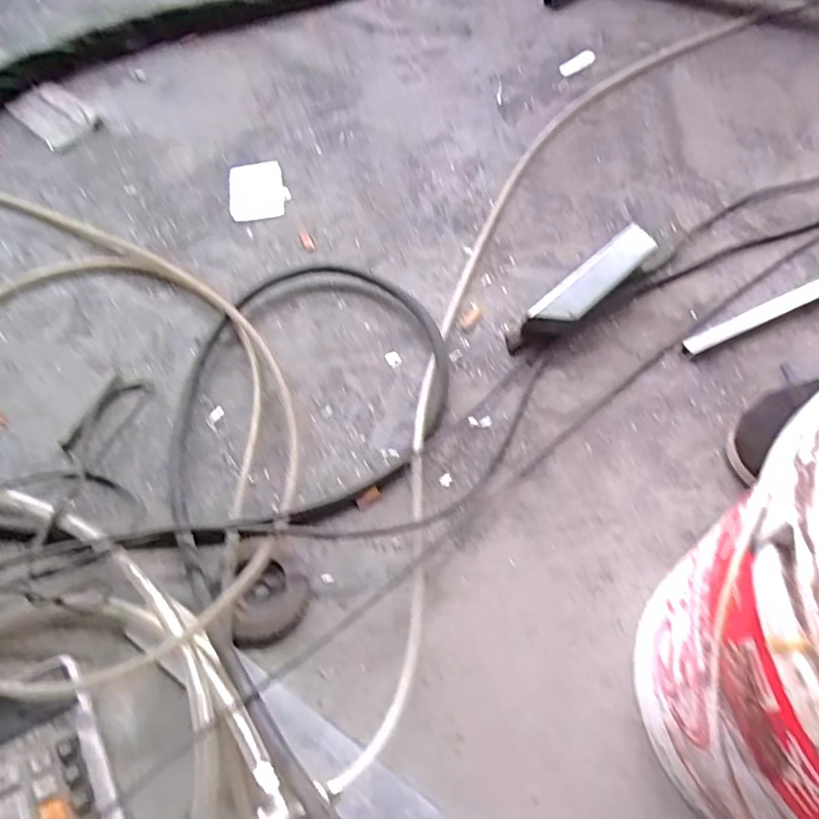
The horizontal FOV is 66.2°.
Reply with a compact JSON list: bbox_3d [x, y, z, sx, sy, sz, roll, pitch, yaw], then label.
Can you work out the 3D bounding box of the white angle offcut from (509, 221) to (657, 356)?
[{"bbox_3d":[0.214,-0.140,0.751,0.229,0.047,0.062,-38,65,-19],"label":"white angle offcut"}]

